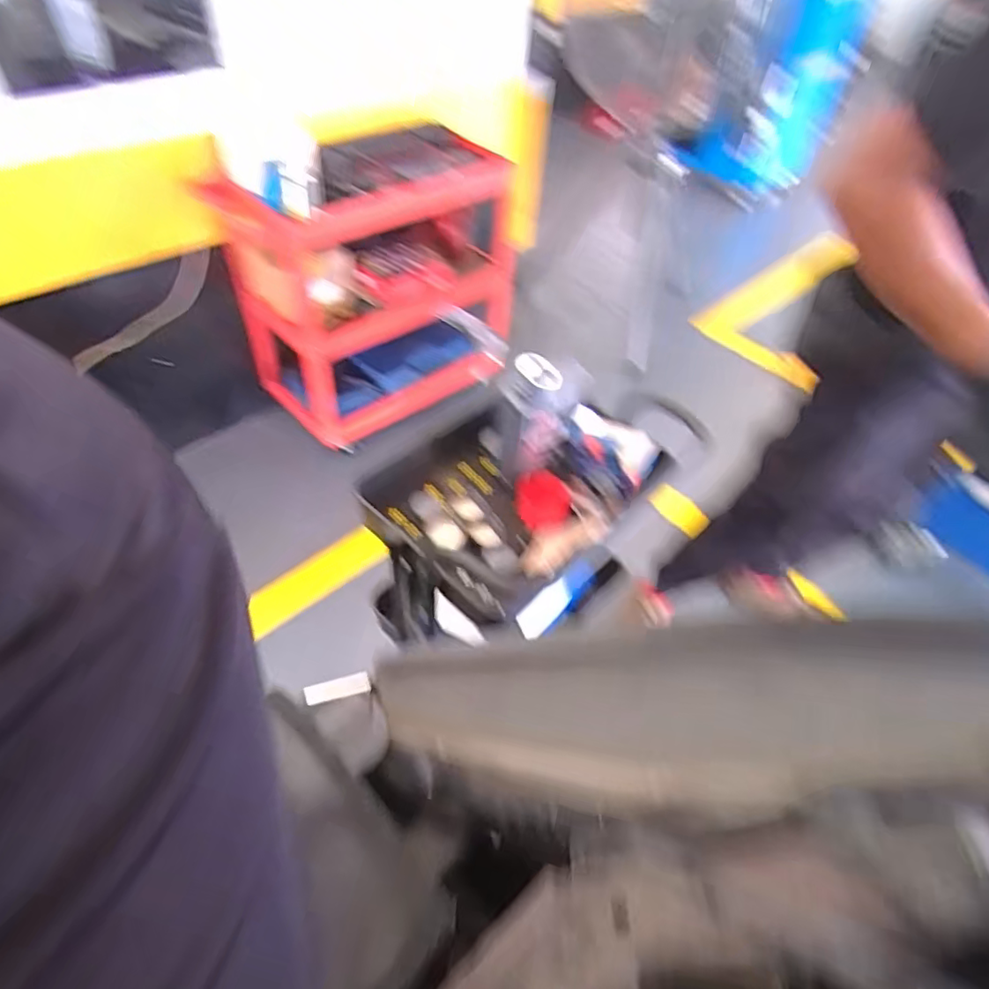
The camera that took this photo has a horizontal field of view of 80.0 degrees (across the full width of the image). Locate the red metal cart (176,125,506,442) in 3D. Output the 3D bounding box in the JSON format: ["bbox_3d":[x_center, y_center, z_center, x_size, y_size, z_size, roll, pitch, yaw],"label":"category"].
[{"bbox_3d":[-0.322,-0.613,1.759,0.345,0.679,0.749,37,56,24],"label":"red metal cart"}]

